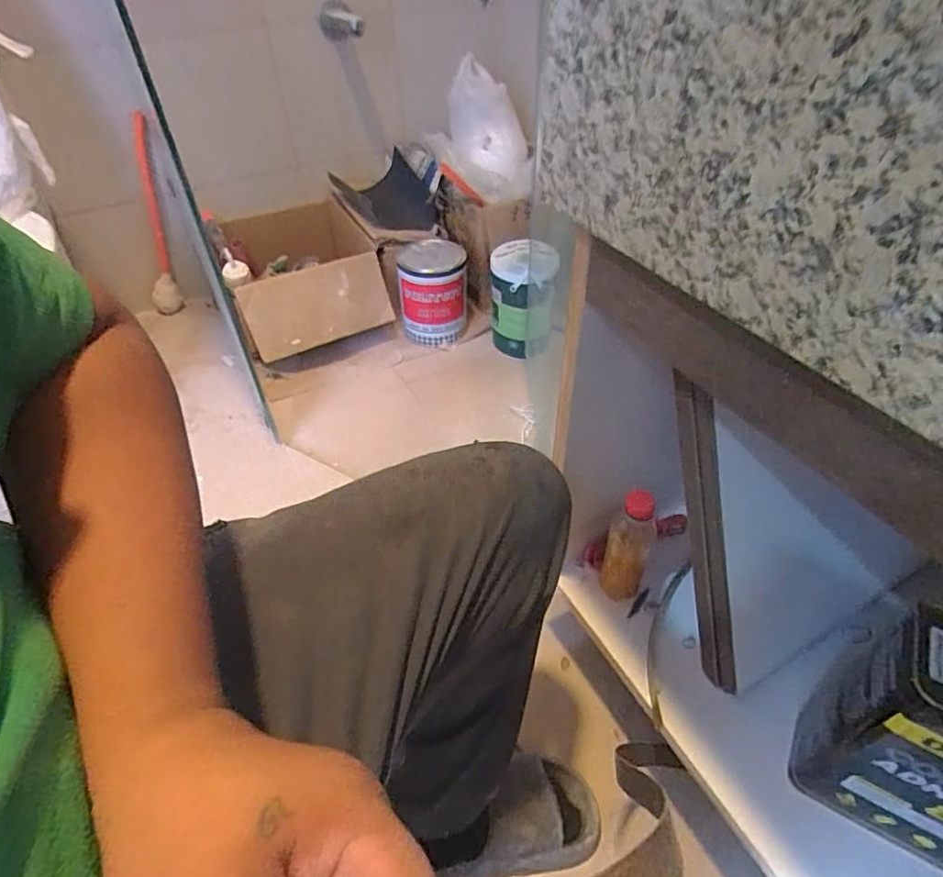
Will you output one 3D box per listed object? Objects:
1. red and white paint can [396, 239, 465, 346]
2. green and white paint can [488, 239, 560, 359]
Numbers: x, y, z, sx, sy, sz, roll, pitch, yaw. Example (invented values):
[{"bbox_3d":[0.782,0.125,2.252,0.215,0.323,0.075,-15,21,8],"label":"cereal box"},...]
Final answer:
[{"bbox_3d":[-0.092,-0.360,1.398,0.160,0.212,0.144,1,45,3],"label":"red and white paint can"},{"bbox_3d":[0.115,-0.326,1.332,0.142,0.224,0.138,-1,45,1],"label":"green and white paint can"}]

